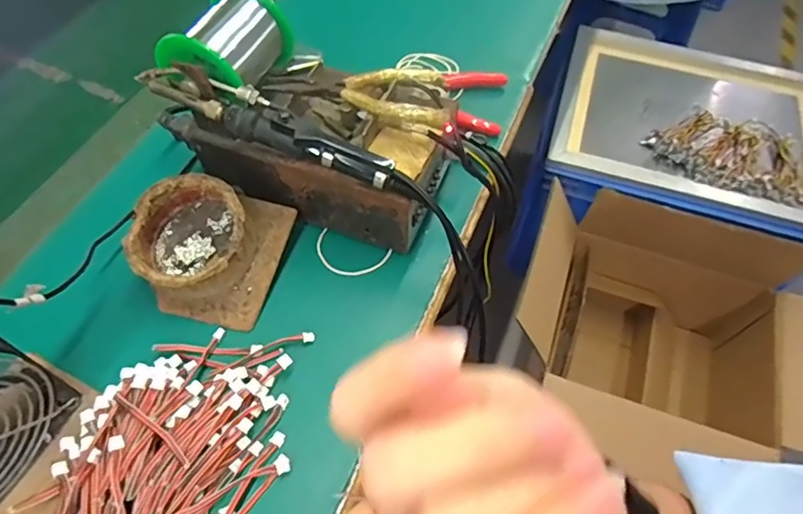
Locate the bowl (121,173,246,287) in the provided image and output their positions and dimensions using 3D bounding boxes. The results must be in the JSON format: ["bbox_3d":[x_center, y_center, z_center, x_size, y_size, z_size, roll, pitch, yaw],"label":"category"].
[{"bbox_3d":[-0.154,-0.014,0.388,0.082,0.048,0.079,1,58,-2],"label":"bowl"}]

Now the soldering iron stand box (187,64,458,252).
[{"bbox_3d":[-0.062,-0.095,0.420,0.194,0.092,0.117,14,58,7],"label":"soldering iron stand box"}]

